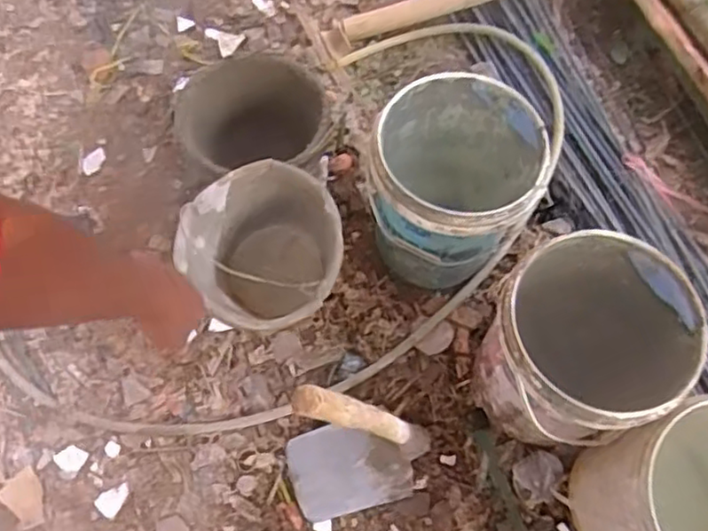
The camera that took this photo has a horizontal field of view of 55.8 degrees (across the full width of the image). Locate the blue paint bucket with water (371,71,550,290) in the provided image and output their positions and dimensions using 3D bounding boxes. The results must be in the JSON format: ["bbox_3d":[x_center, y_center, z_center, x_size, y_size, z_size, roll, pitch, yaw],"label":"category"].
[{"bbox_3d":[0.195,-0.152,1.338,0.308,0.348,0.319,0,69,-1],"label":"blue paint bucket with water"}]

